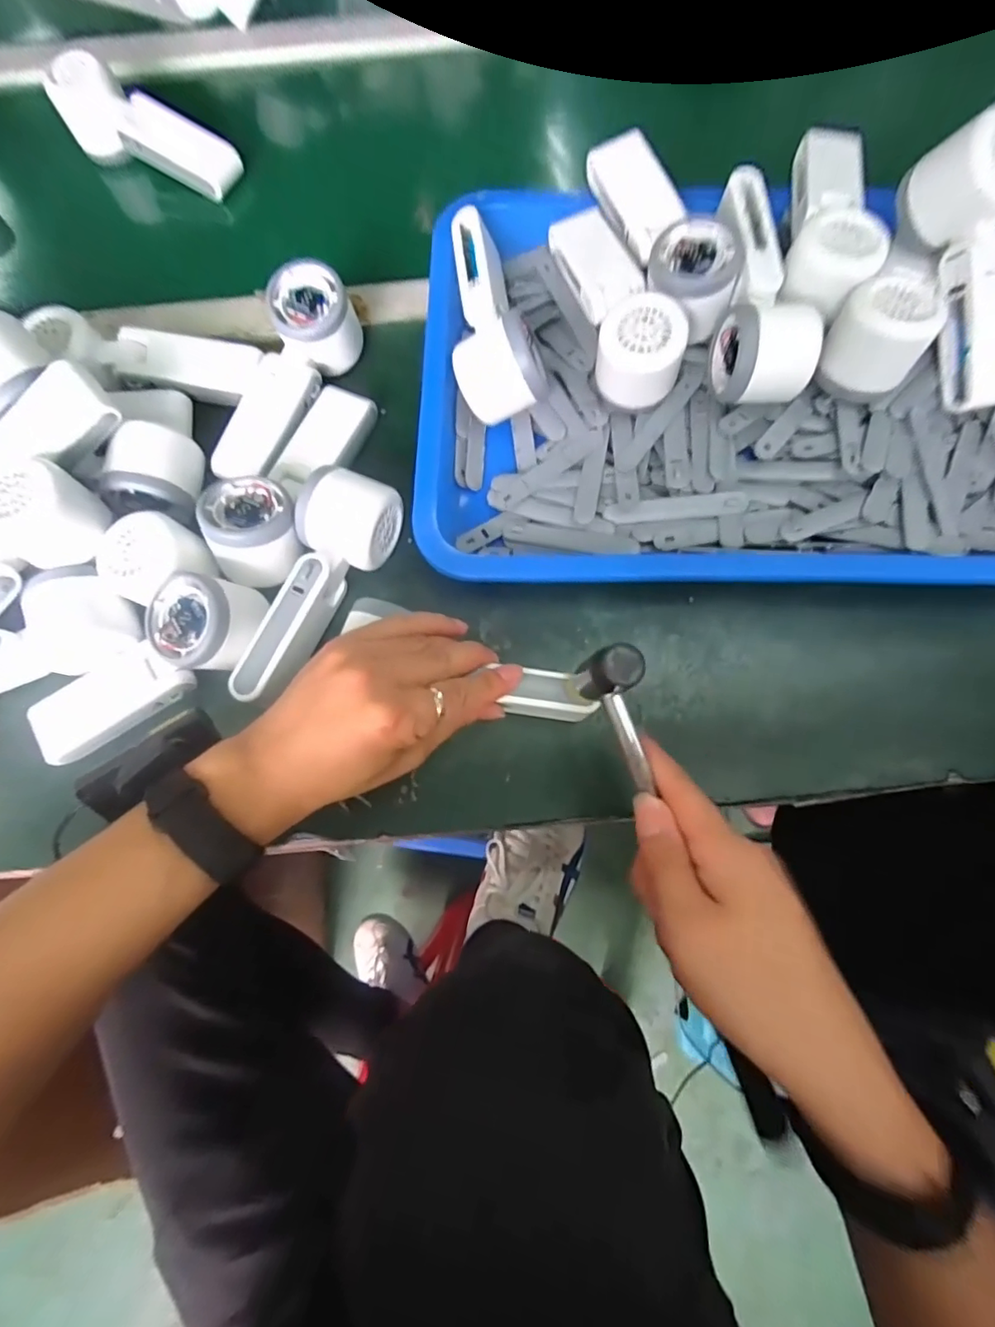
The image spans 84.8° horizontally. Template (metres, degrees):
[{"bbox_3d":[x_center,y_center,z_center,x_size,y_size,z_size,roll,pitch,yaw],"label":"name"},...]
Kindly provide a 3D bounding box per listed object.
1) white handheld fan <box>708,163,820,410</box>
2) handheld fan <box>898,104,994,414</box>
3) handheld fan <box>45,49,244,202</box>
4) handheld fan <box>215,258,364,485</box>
[{"bbox_3d":[0.182,-0.256,0.382,0.056,0.060,0.172,2,74,2],"label":"white handheld fan"},{"bbox_3d":[0.319,-0.258,0.365,0.051,0.050,0.163,-15,103,-3],"label":"handheld fan"},{"bbox_3d":[-0.314,-0.477,0.495,0.160,0.052,0.053,24,75,-4],"label":"handheld fan"},{"bbox_3d":[-0.158,-0.209,0.412,0.055,0.050,0.159,29,91,9],"label":"handheld fan"}]

